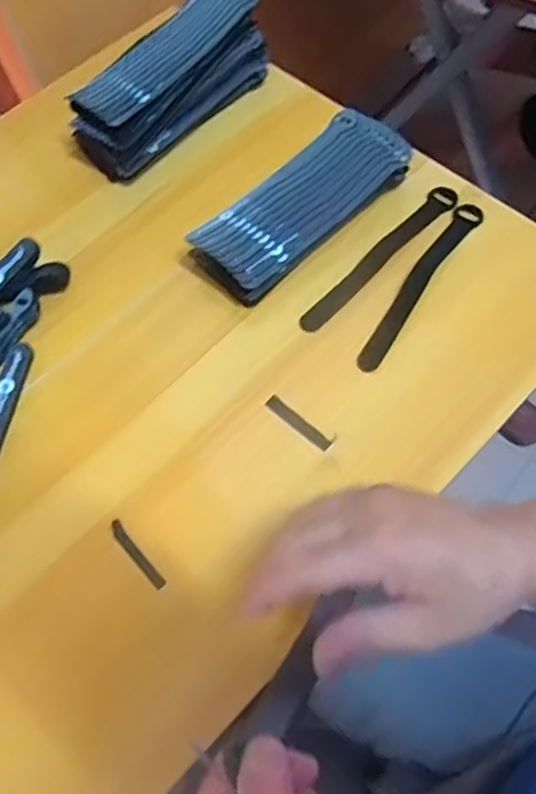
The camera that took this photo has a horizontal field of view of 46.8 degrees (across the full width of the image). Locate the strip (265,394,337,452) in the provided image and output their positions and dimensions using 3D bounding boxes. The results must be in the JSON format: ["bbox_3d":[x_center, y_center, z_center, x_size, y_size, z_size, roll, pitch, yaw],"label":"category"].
[{"bbox_3d":[0.025,0.020,0.486,0.062,0.004,0.013,37,72,19],"label":"strip"}]

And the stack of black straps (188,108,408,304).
[{"bbox_3d":[0.028,-0.170,0.549,0.208,0.041,0.084,-43,69,-15],"label":"stack of black straps"}]

